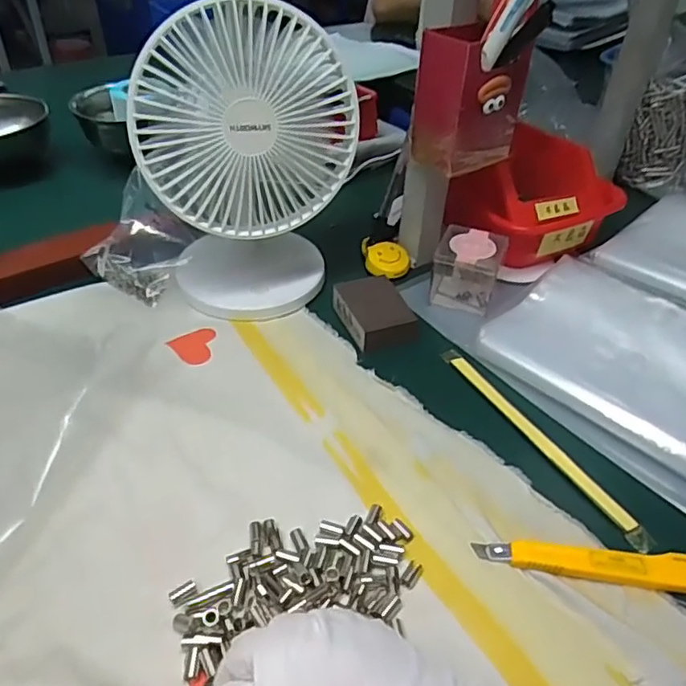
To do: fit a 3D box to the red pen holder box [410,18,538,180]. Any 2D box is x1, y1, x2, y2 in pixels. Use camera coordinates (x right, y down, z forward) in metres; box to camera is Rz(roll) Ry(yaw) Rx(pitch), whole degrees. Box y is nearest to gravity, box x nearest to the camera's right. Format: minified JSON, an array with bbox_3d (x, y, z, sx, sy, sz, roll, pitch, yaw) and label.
[{"bbox_3d":[0.099,-0.191,0.469,0.086,0.094,0.051,-23,47,-28],"label":"red pen holder box"}]

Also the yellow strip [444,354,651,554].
[{"bbox_3d":[0.137,0.064,0.429,0.014,0.004,0.199,-19,45,-25],"label":"yellow strip"}]

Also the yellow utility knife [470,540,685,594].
[{"bbox_3d":[0.146,0.129,0.350,0.130,0.010,0.022,5,40,1],"label":"yellow utility knife"}]

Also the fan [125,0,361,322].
[{"bbox_3d":[-0.074,-0.140,0.486,0.159,0.218,0.105,-4,41,-10],"label":"fan"}]

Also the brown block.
[{"bbox_3d":[0.027,-0.024,0.511,0.052,0.024,0.077,-8,42,-14],"label":"brown block"}]

